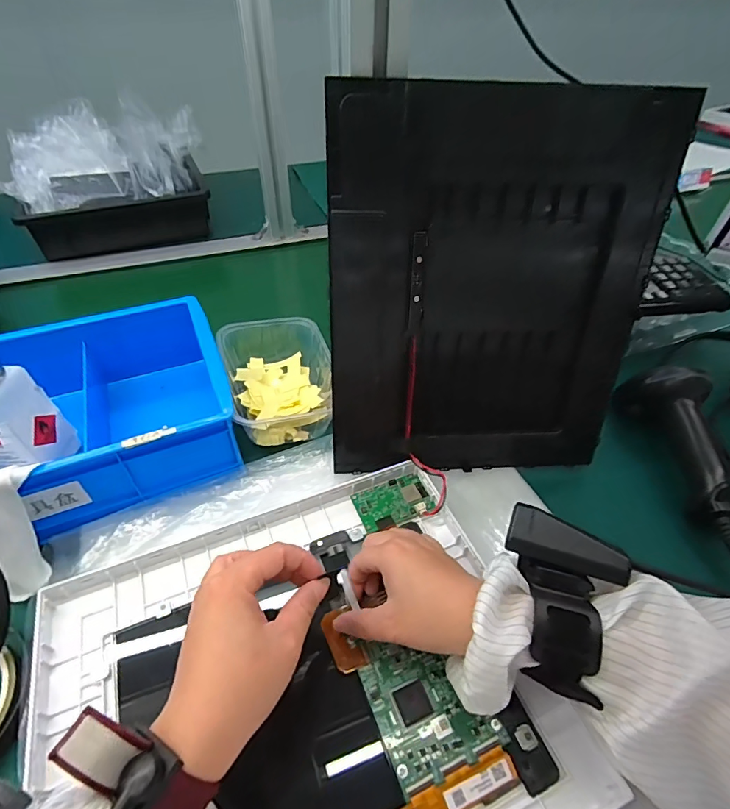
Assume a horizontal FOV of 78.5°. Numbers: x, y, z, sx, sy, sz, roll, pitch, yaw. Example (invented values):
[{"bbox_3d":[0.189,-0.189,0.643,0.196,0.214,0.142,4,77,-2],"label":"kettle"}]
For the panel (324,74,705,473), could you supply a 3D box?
[{"bbox_3d":[0.095,-0.071,0.345,0.243,0.290,0.013,-2,30,-5],"label":"panel"}]

